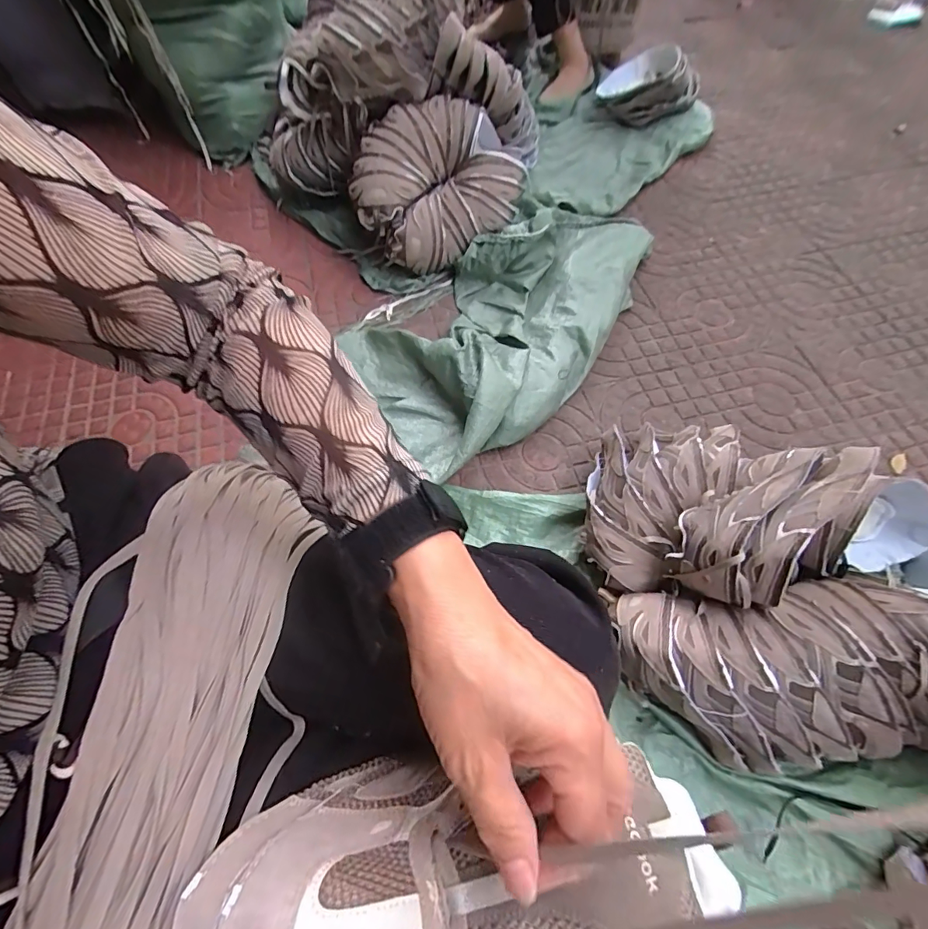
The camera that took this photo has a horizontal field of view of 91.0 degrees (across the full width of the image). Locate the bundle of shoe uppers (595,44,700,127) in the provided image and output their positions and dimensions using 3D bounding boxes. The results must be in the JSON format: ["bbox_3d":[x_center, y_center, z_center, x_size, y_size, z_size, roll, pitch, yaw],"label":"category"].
[{"bbox_3d":[0.465,-0.972,1.186,0.097,0.151,0.278,-33,38,-15],"label":"bundle of shoe uppers"}]

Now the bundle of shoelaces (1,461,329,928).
[{"bbox_3d":[-0.161,0.149,0.248,0.095,0.084,0.331,4,64,3],"label":"bundle of shoelaces"}]

